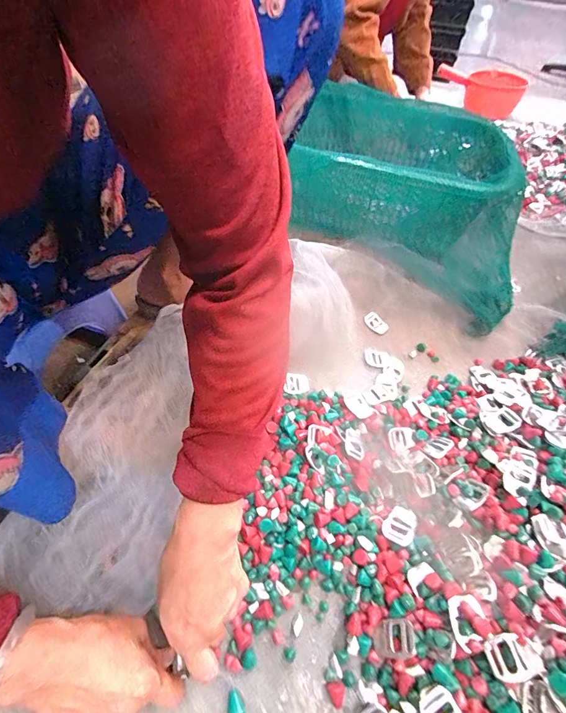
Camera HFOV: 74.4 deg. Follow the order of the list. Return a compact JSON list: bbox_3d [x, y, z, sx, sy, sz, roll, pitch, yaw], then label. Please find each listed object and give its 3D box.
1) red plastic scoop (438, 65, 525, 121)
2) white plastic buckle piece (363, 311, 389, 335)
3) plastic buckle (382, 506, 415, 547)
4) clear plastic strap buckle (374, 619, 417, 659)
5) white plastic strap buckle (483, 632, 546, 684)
[{"bbox_3d":[0.676,-0.905,1.267,0.138,0.100,0.287,-33,59,-28],"label":"red plastic scoop"},{"bbox_3d":[0.153,-0.056,0.611,0.026,0.008,0.042,-29,58,-24],"label":"white plastic buckle piece"},{"bbox_3d":[0.125,0.181,0.401,0.032,0.004,0.044,11,39,31],"label":"plastic buckle"},{"bbox_3d":[0.101,0.258,0.340,0.036,0.007,0.028,-15,45,18],"label":"clear plastic strap buckle"},{"bbox_3d":[0.187,0.245,0.304,0.039,0.005,0.030,-17,38,-4],"label":"white plastic strap buckle"}]

